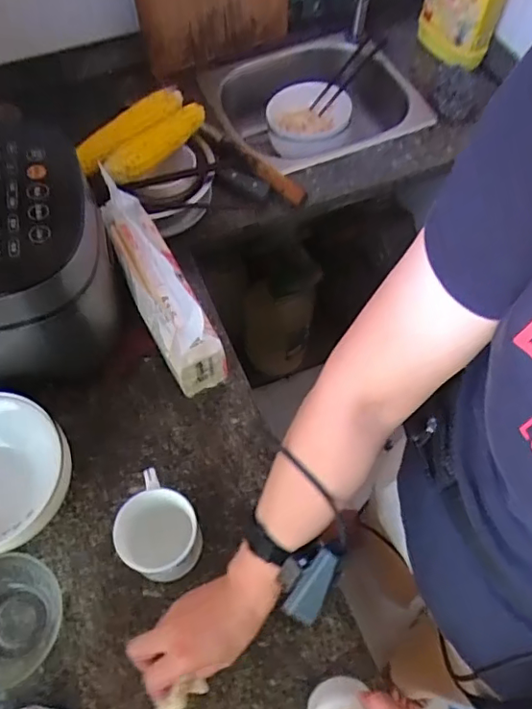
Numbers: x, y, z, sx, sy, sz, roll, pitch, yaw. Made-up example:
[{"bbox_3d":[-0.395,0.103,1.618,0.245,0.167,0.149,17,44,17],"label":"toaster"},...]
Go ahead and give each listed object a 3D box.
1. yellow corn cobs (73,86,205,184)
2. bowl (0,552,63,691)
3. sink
[{"bbox_3d":[-0.176,-0.318,0.806,0.094,0.038,0.202,30,65,15],"label":"yellow corn cobs"},{"bbox_3d":[-0.271,0.272,0.565,0.107,0.058,0.115,0,62,-1],"label":"bowl"},{"bbox_3d":[0.094,-0.456,1.068,0.338,0.135,0.332,-26,65,-14],"label":"sink"}]

